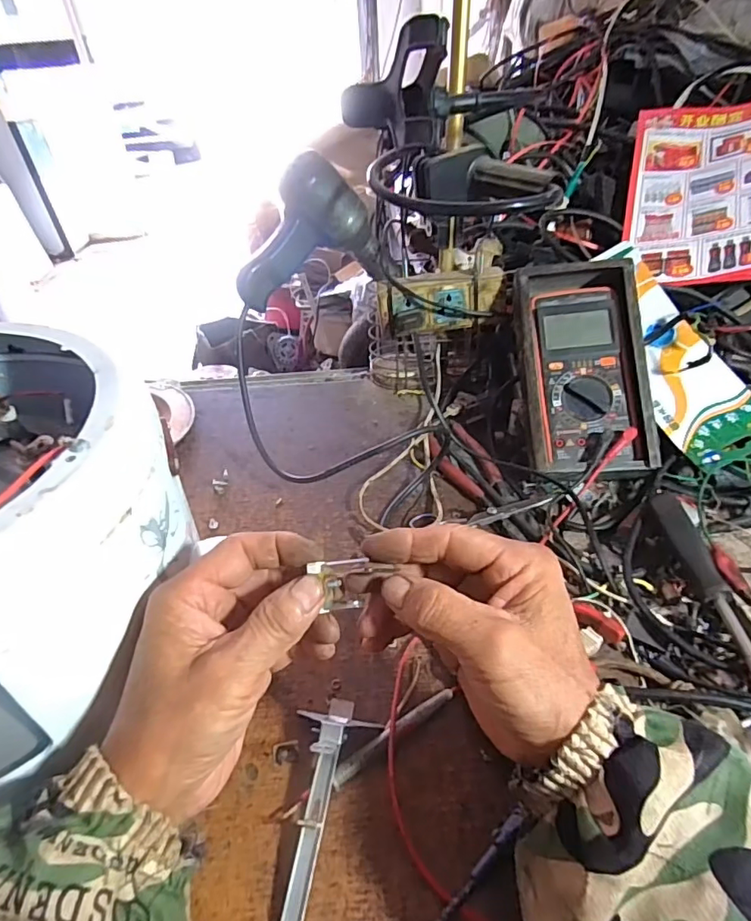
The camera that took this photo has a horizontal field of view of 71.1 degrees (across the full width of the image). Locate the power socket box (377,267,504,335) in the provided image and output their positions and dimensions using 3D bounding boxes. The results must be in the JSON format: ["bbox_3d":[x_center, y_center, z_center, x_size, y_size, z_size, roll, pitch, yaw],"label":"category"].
[{"bbox_3d":[0.069,-0.162,0.546,0.131,0.053,0.046,-8,42,-5],"label":"power socket box"}]

